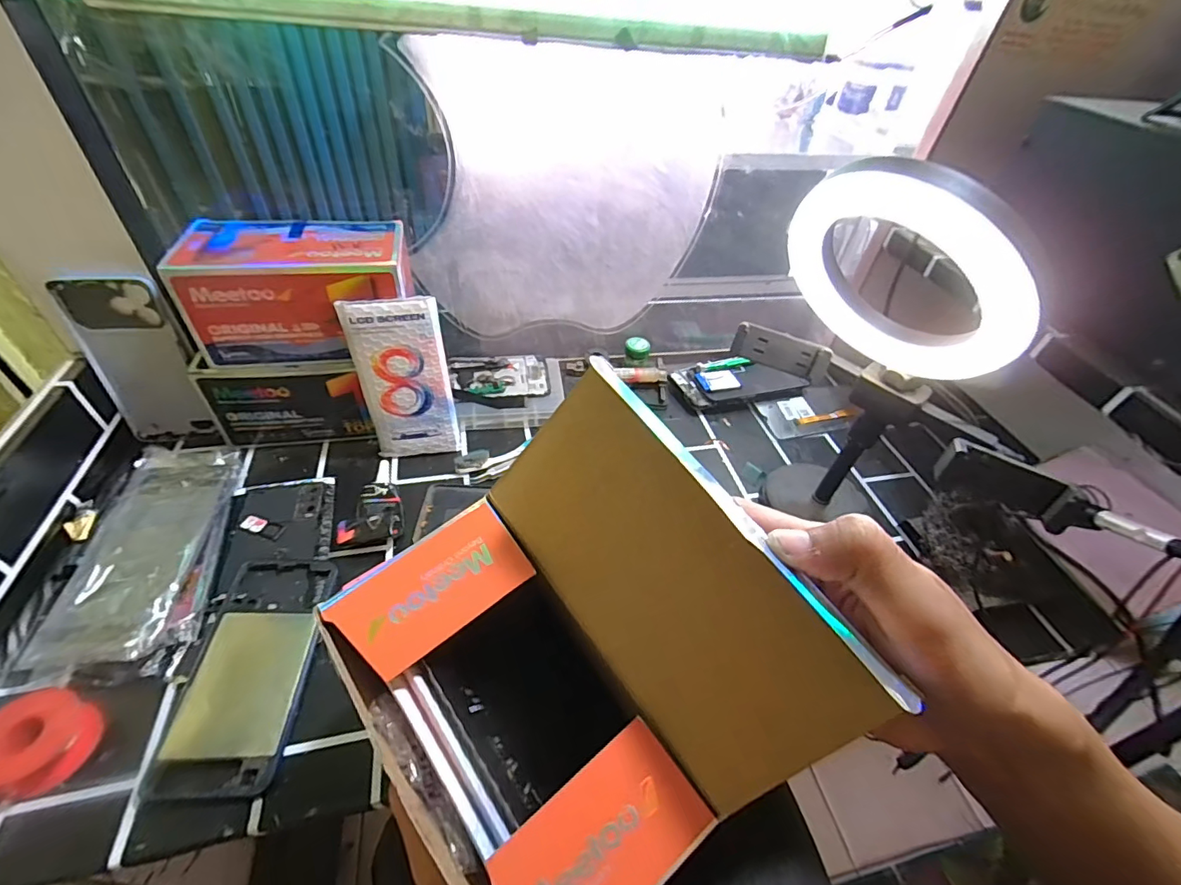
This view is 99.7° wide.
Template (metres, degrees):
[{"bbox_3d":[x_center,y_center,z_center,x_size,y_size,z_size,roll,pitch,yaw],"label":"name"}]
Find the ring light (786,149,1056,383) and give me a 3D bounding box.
[{"bbox_3d":[0.194,-0.101,0.312,0.027,0.149,0.148,-44,50,0],"label":"ring light"}]

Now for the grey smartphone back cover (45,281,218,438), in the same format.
[{"bbox_3d":[-0.417,-0.074,0.468,0.079,0.166,0.011,-5,38,-12],"label":"grey smartphone back cover"}]

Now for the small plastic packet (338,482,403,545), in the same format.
[{"bbox_3d":[-0.197,0.065,0.450,0.050,0.019,0.059,-6,46,-13],"label":"small plastic packet"}]

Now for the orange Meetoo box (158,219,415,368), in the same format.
[{"bbox_3d":[-0.256,-0.140,0.460,0.183,0.092,0.093,-5,46,-11],"label":"orange Meetoo box"}]

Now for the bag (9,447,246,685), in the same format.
[{"bbox_3d":[-0.359,0.076,0.410,0.094,0.028,0.220,-9,47,-15],"label":"bag"}]

